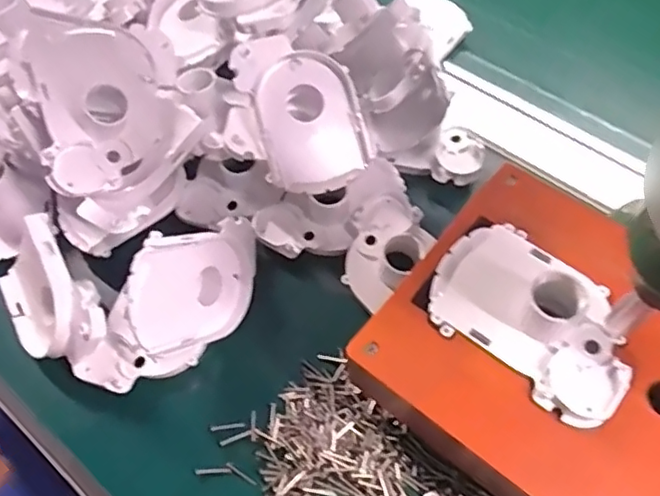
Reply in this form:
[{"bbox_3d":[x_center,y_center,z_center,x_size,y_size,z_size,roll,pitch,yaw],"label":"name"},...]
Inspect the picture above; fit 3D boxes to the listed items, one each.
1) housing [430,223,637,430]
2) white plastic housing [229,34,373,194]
[{"bbox_3d":[0.101,0.028,0.282,0.100,0.027,0.069,36,66,20],"label":"housing"},{"bbox_3d":[-0.018,-0.085,0.377,0.070,0.039,0.100,-18,94,-9],"label":"white plastic housing"}]

